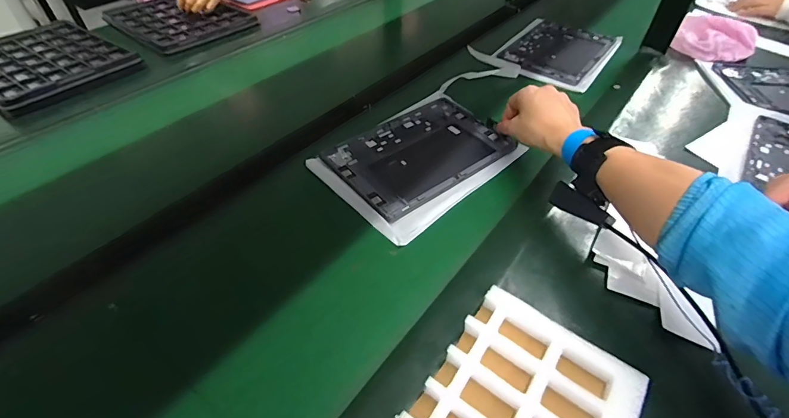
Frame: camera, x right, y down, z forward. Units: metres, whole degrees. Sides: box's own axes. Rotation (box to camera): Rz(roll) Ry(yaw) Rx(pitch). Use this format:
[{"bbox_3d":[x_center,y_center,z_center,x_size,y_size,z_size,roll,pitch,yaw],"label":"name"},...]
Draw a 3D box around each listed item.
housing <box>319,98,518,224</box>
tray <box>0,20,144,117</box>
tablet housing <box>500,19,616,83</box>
[{"bbox_3d":[0.038,-0.087,0.582,0.248,0.012,0.172,-30,57,-25],"label":"housing"},{"bbox_3d":[-0.674,-0.288,0.747,0.321,0.025,0.229,29,52,24],"label":"tray"},{"bbox_3d":[0.347,-0.341,0.833,0.167,0.006,0.257,29,52,24],"label":"tablet housing"}]

